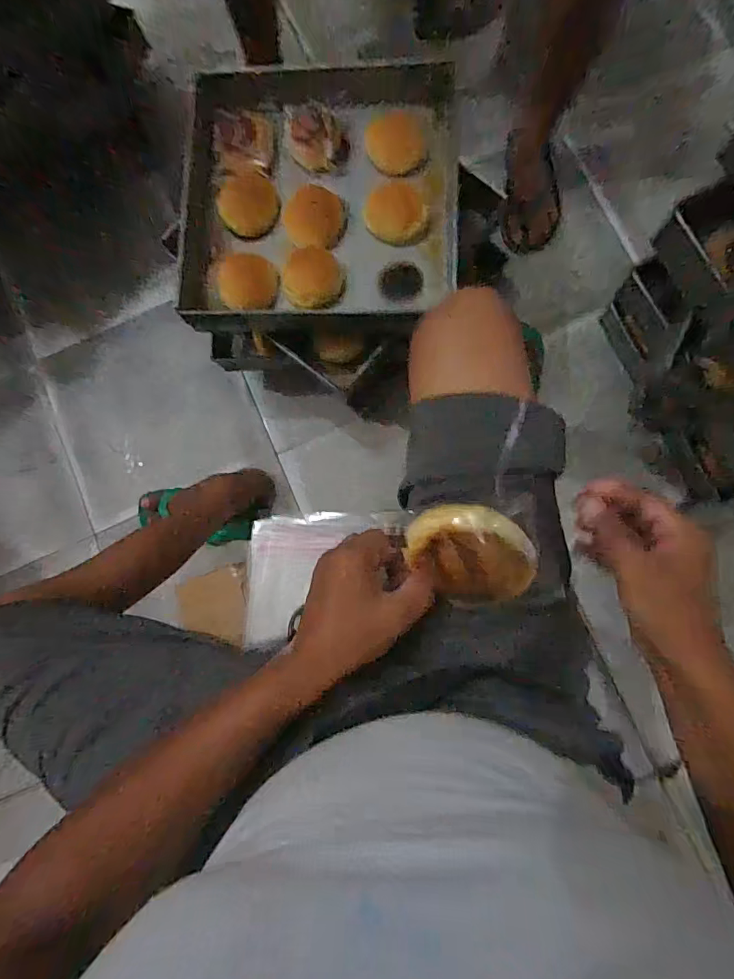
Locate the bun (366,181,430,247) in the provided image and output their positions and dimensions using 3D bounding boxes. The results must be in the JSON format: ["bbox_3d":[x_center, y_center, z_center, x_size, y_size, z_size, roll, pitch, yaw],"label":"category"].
[{"bbox_3d":[0.047,-0.422,0.717,0.097,0.034,0.082,1,83,4],"label":"bun"}]

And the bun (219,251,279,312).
[{"bbox_3d":[-0.185,-0.316,0.720,0.090,0.049,0.072,-7,82,3],"label":"bun"}]

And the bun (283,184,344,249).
[{"bbox_3d":[-0.084,-0.423,0.729,0.090,0.032,0.085,-1,83,4],"label":"bun"}]

